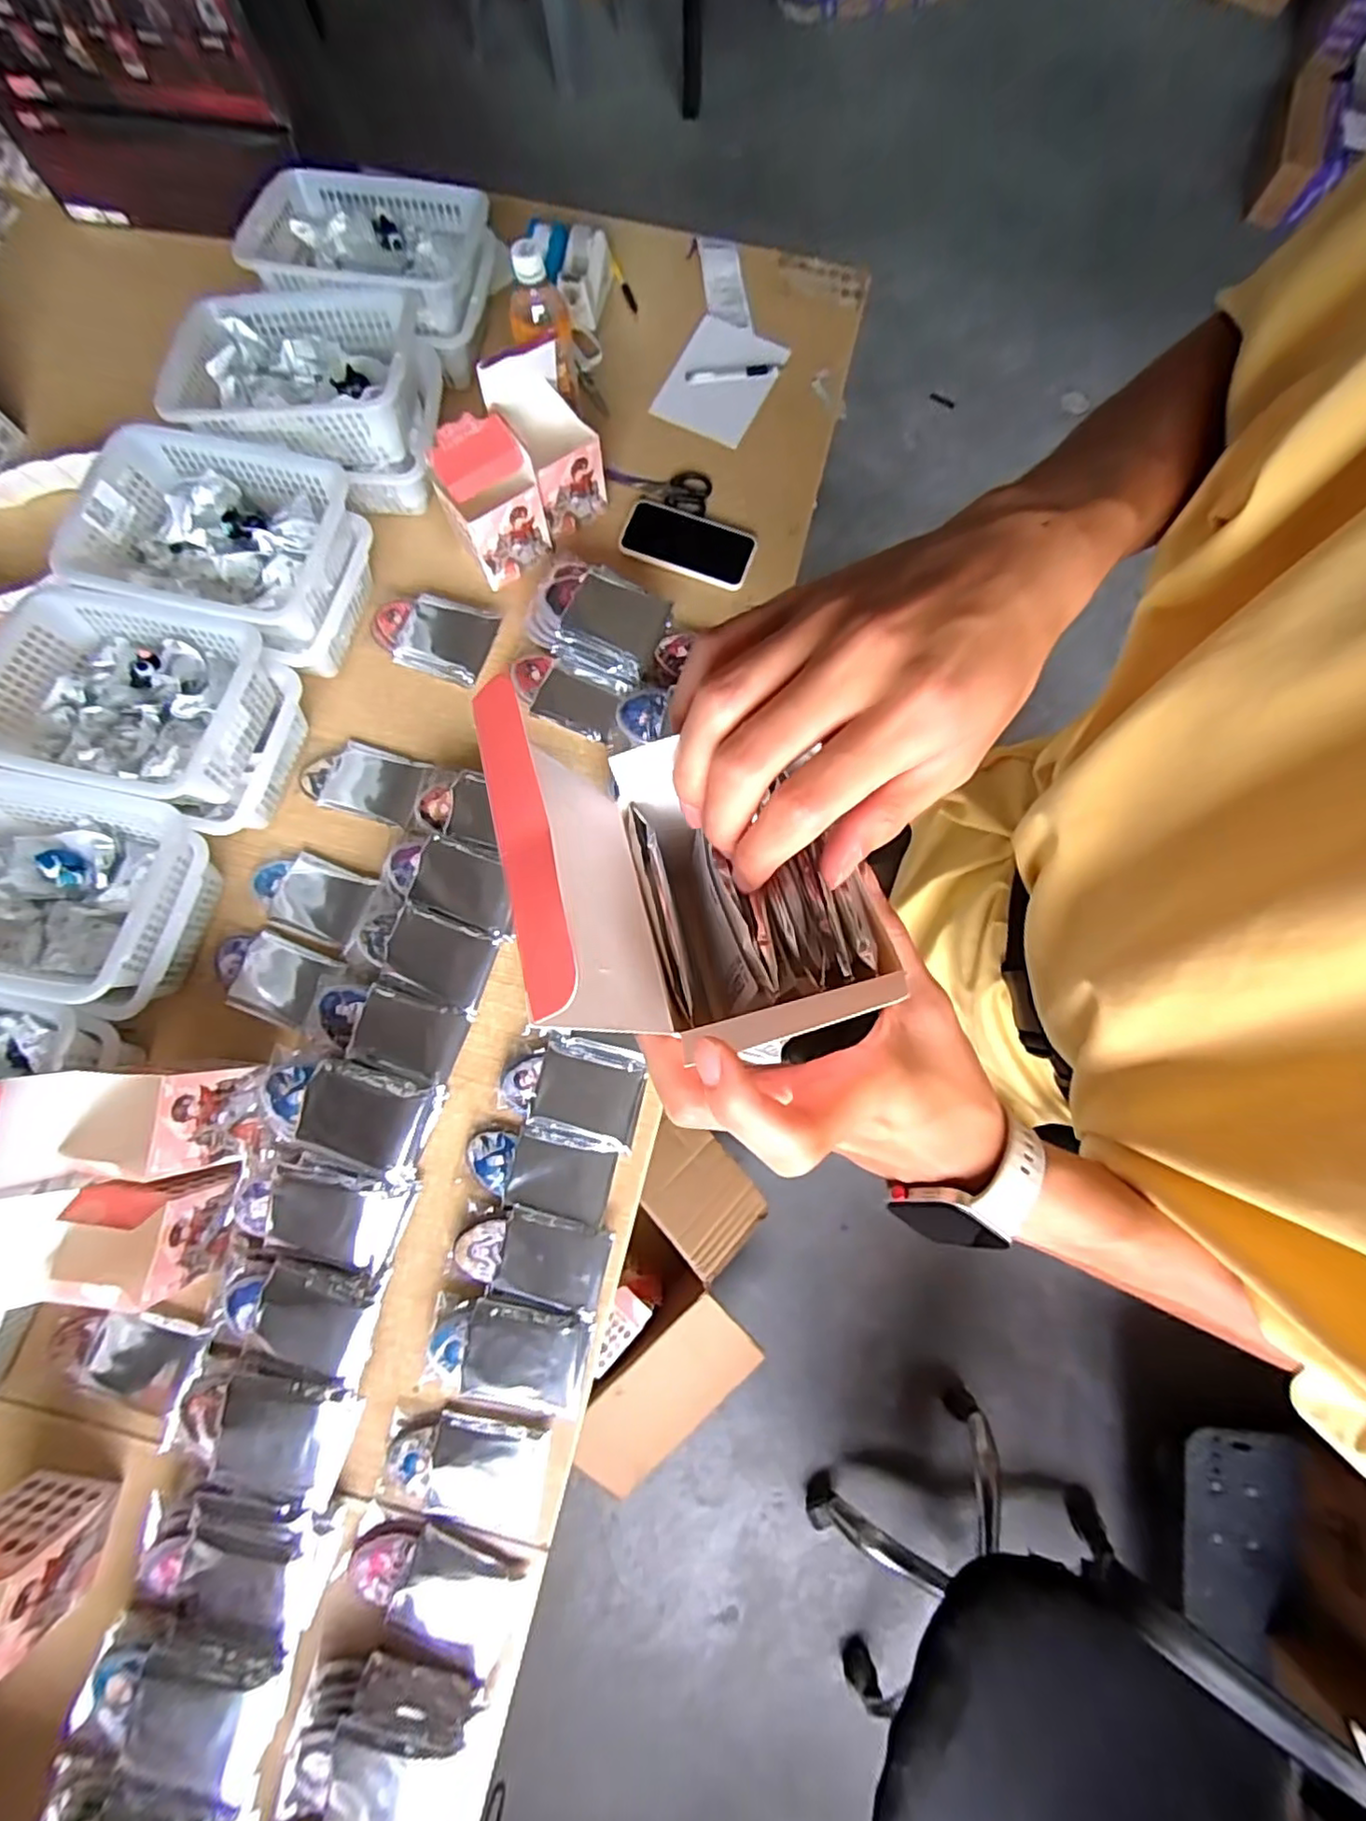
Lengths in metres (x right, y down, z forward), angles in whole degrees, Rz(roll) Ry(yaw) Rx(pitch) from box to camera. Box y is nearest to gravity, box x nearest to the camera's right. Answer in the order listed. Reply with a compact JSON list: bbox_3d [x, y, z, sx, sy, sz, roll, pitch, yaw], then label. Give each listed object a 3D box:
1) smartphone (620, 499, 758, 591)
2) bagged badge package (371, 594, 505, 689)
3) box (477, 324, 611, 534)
[{"bbox_3d":[0.007,-0.485,0.858,0.174,0.016,0.095,16,79,3],"label":"smartphone"},{"bbox_3d":[-0.309,-0.340,0.802,0.138,0.024,0.096,15,79,3],"label":"bagged badge package"},{"bbox_3d":[-0.154,-0.535,0.746,0.095,0.177,0.088,-43,82,-8],"label":"box"}]

